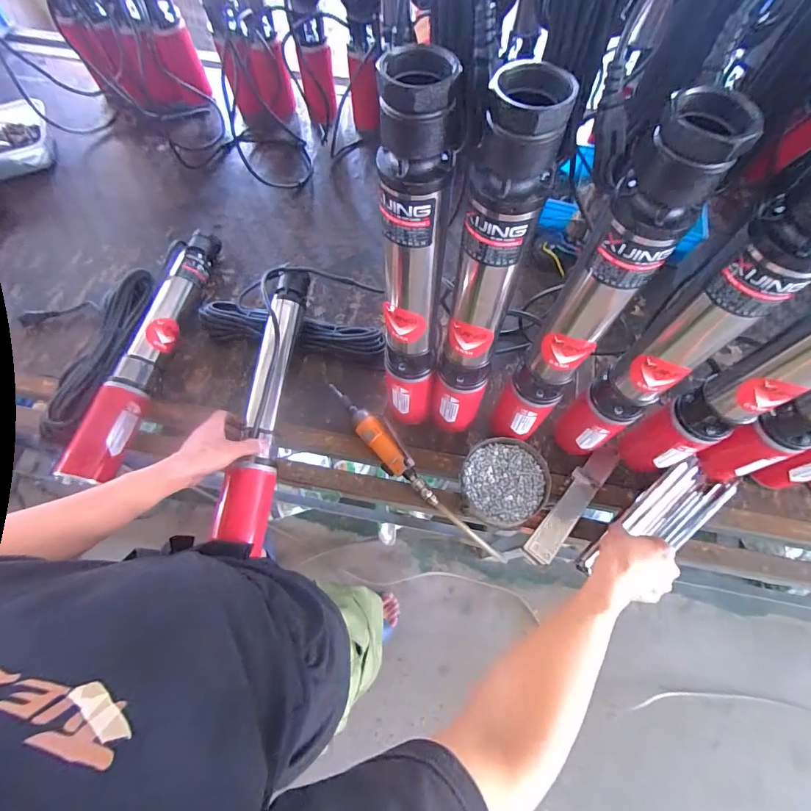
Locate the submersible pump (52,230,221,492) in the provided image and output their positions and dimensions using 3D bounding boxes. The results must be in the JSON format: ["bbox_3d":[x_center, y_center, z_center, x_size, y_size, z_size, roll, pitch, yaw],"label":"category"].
[{"bbox_3d":[-0.460,-0.112,0.756,0.079,0.075,0.516,9,68,3],"label":"submersible pump"}]

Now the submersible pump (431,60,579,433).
[{"bbox_3d":[0.079,-0.096,0.464,0.072,0.473,0.070,11,68,4],"label":"submersible pump"}]

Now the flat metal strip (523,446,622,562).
[{"bbox_3d":[0.271,0.155,0.669,0.043,0.015,0.229,38,72,14],"label":"flat metal strip"}]

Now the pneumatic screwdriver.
[{"bbox_3d":[-0.038,0.060,0.701,0.054,0.042,0.261,-36,72,-14],"label":"pneumatic screwdriver"}]

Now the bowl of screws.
[{"bbox_3d":[0.161,0.127,0.677,0.137,0.034,0.138,0,67,0],"label":"bowl of screws"}]

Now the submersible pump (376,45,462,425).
[{"bbox_3d":[0.005,-0.115,0.475,0.068,0.482,0.069,4,68,1],"label":"submersible pump"}]

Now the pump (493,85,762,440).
[{"bbox_3d":[0.187,-0.071,0.480,0.069,0.504,0.061,37,72,14],"label":"pump"}]

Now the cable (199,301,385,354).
[{"bbox_3d":[-0.209,-0.143,0.781,0.339,0.050,0.063,9,68,3],"label":"cable"}]

